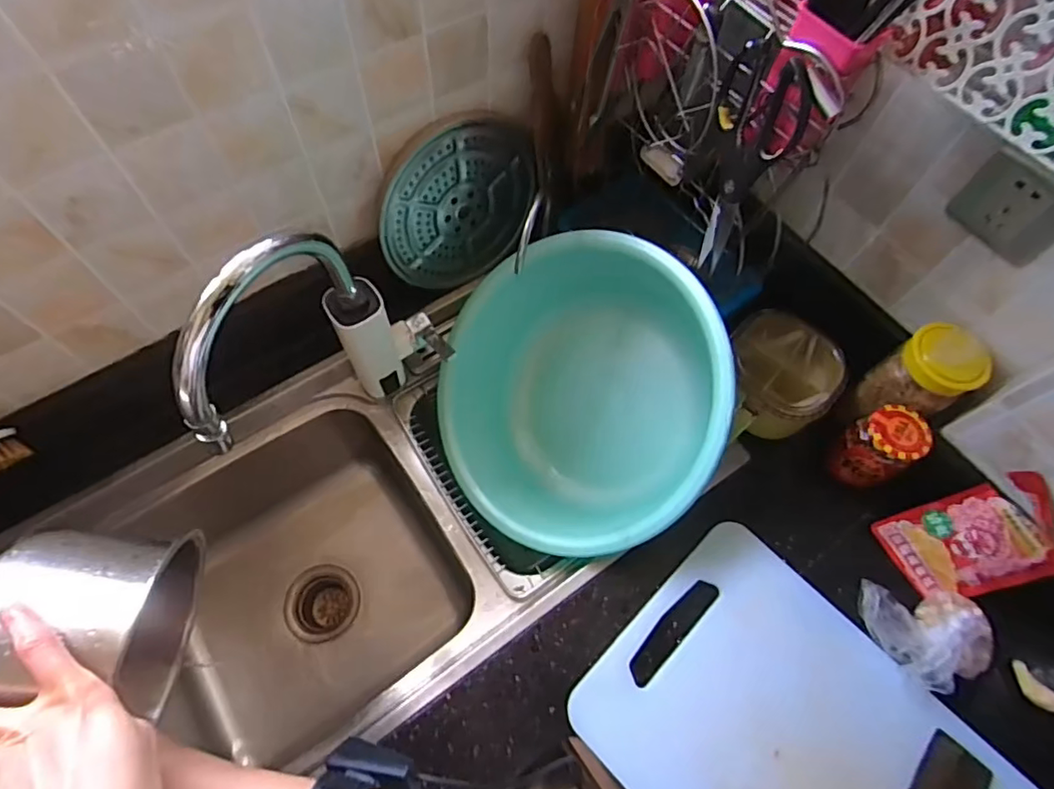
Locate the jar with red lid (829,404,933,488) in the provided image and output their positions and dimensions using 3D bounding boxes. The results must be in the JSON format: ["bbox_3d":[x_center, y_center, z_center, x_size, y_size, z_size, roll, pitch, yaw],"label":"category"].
[{"bbox_3d":[0.420,0.060,0.681,0.077,0.100,0.069,-24,68,-13],"label":"jar with red lid"}]

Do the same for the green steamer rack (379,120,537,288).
[{"bbox_3d":[-0.081,-0.234,0.733,0.215,0.202,0.016,-36,60,-7],"label":"green steamer rack"}]

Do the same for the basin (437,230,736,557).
[{"bbox_3d":[0.086,0.002,0.753,0.365,0.168,0.376,-4,81,31],"label":"basin"}]

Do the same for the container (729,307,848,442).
[{"bbox_3d":[0.322,-0.026,0.741,0.122,0.094,0.155,1,65,-2],"label":"container"}]

